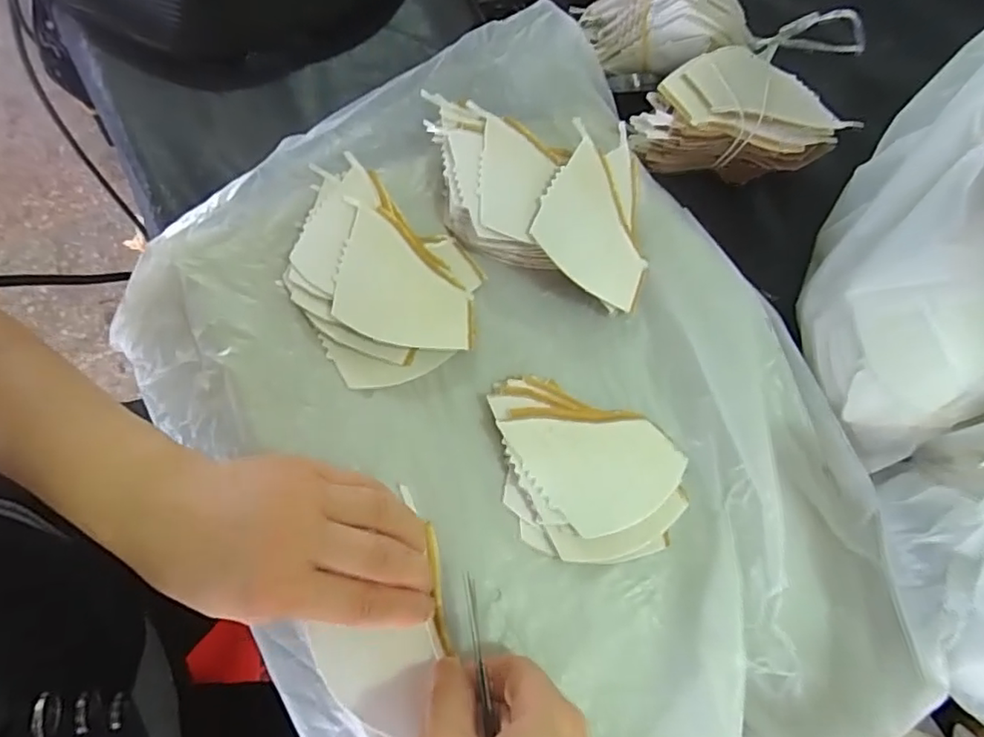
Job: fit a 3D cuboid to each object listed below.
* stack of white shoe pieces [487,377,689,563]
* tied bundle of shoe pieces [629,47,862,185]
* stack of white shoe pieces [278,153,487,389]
[{"bbox_3d":[0.053,0.050,0.313,0.094,0.013,0.100,-7,72,-5],"label":"stack of white shoe pieces"},{"bbox_3d":[0.162,-0.172,0.400,0.134,0.056,0.062,6,72,0],"label":"tied bundle of shoe pieces"},{"bbox_3d":[-0.067,-0.059,0.339,0.098,0.021,0.136,-34,76,-12],"label":"stack of white shoe pieces"}]

